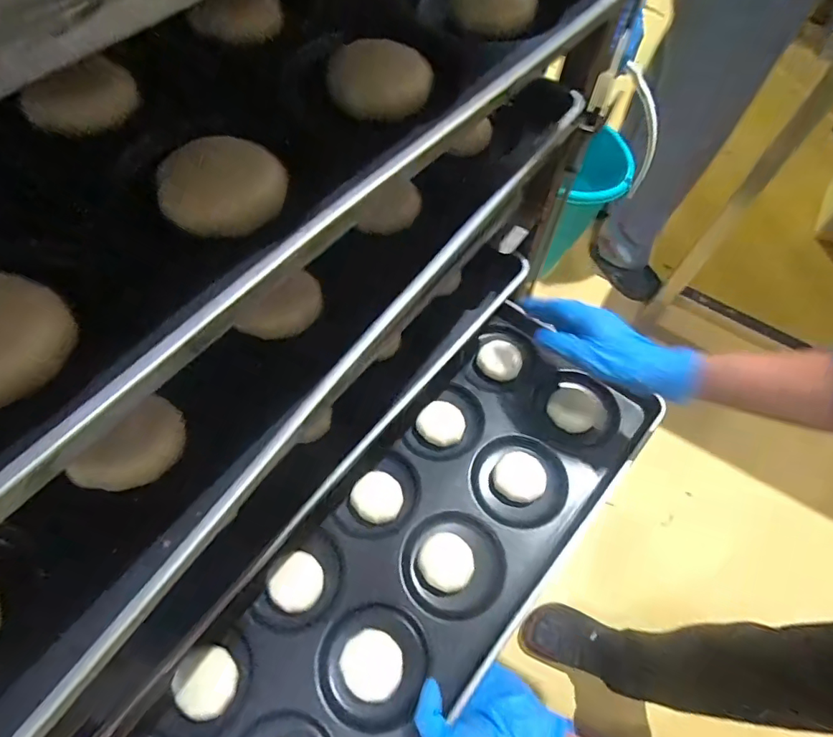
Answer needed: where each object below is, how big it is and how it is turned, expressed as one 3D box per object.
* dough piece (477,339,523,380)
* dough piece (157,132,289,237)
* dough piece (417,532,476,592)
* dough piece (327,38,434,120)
[{"bbox_3d":[0.108,-0.013,0.625,0.054,0.017,0.053,1,61,-2],"label":"dough piece"},{"bbox_3d":[-0.091,-0.088,0.232,0.056,0.018,0.045,-10,62,-8],"label":"dough piece"},{"bbox_3d":[0.031,0.197,0.501,0.054,0.010,0.053,21,62,9],"label":"dough piece"},{"bbox_3d":[-0.020,-0.165,0.277,0.057,0.016,0.048,-2,61,-4],"label":"dough piece"}]

